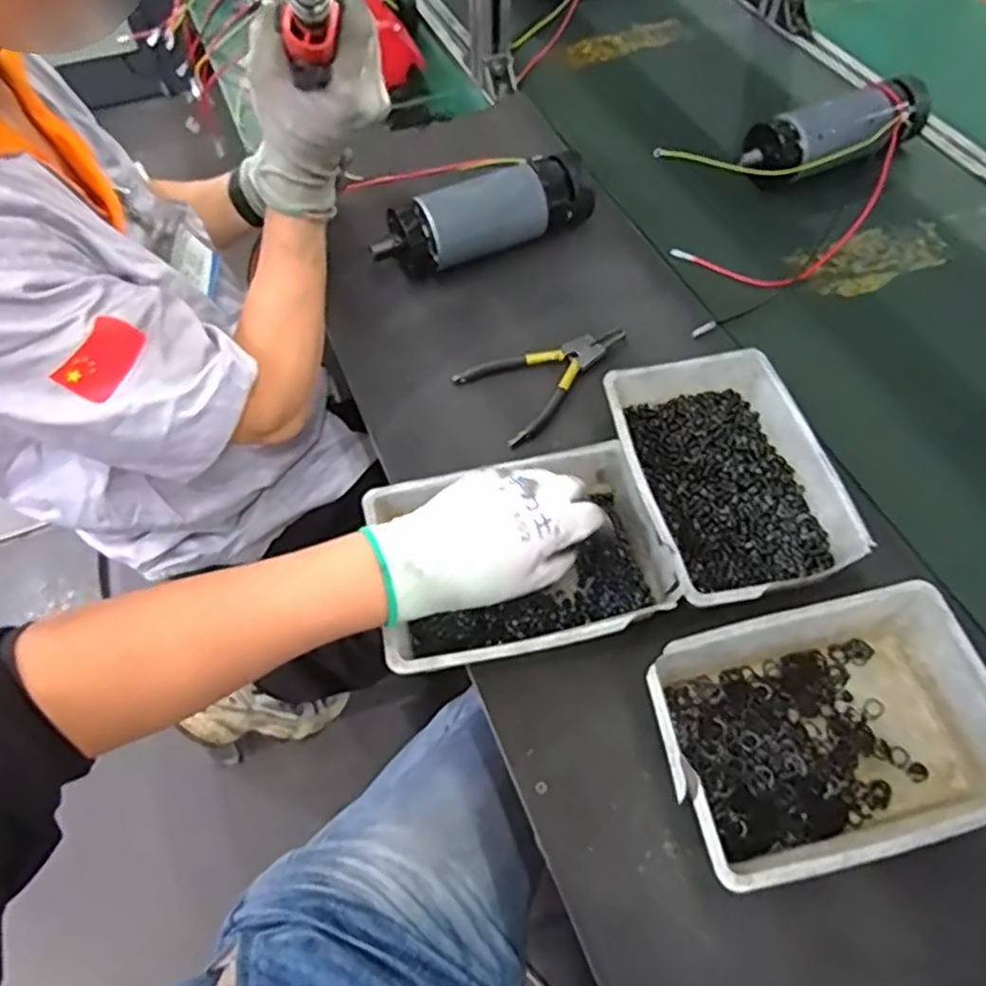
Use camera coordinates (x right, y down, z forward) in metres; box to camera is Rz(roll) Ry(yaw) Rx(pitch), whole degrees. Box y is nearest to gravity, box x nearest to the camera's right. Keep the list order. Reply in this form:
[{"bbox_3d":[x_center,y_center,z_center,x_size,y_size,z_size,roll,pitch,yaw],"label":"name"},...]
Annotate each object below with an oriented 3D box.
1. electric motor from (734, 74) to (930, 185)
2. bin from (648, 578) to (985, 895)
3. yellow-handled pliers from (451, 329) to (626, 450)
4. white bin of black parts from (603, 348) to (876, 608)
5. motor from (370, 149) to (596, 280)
[{"bbox_3d":[0.401,-0.404,0.815,0.238,0.070,0.076,-22,57,-13],"label":"electric motor"},{"bbox_3d":[0.207,0.152,0.449,0.207,0.057,0.143,-13,55,-7],"label":"bin"},{"bbox_3d":[0.057,-0.107,0.647,0.154,0.017,0.097,-27,58,-16],"label":"yellow-handled pliers"},{"bbox_3d":[0.181,-0.009,0.557,0.147,0.055,0.209,-12,55,-6],"label":"white bin of black parts"},{"bbox_3d":[-0.011,-0.283,0.727,0.229,0.073,0.074,-18,62,-14],"label":"motor"}]

